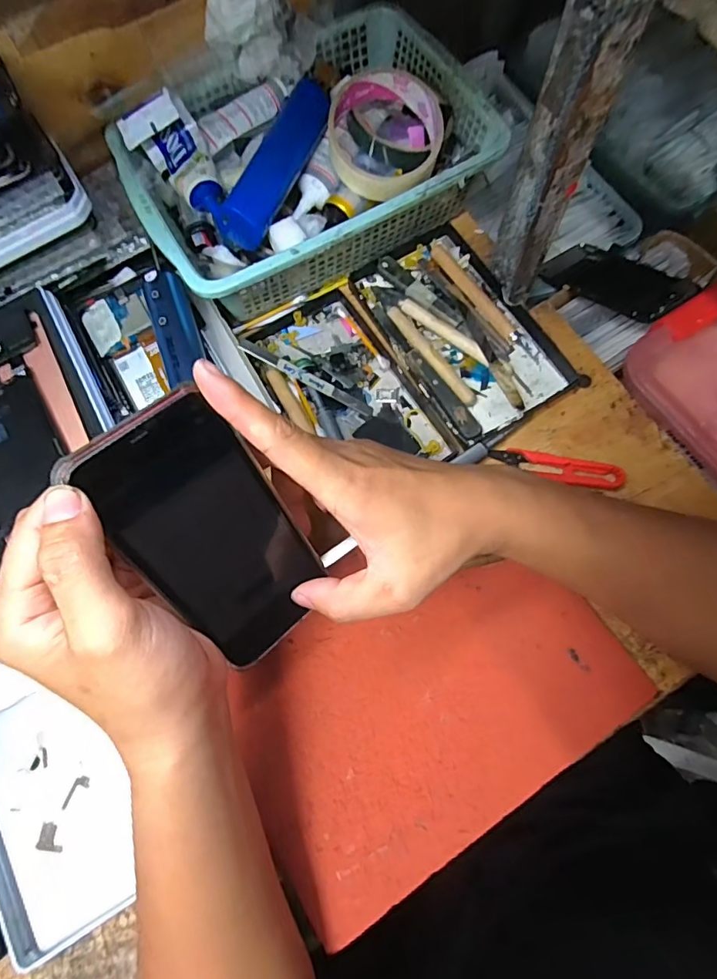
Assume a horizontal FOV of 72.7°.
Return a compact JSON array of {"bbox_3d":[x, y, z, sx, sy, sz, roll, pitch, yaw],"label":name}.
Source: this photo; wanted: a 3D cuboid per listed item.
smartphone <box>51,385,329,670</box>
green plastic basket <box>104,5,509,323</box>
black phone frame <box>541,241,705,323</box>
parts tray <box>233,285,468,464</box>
[{"bbox_3d":[-0.071,0.026,0.251,0.075,0.148,0.006,-43,36,-19],"label":"smartphone"},{"bbox_3d":[-0.041,-0.263,0.395,0.271,0.078,0.190,-27,74,-5],"label":"green plastic basket"},{"bbox_3d":[0.251,-0.212,0.489,0.067,0.008,0.154,-35,48,-1],"label":"black phone frame"},{"bbox_3d":[-0.012,-0.079,0.379,0.098,0.026,0.173,-32,75,-6],"label":"parts tray"}]

